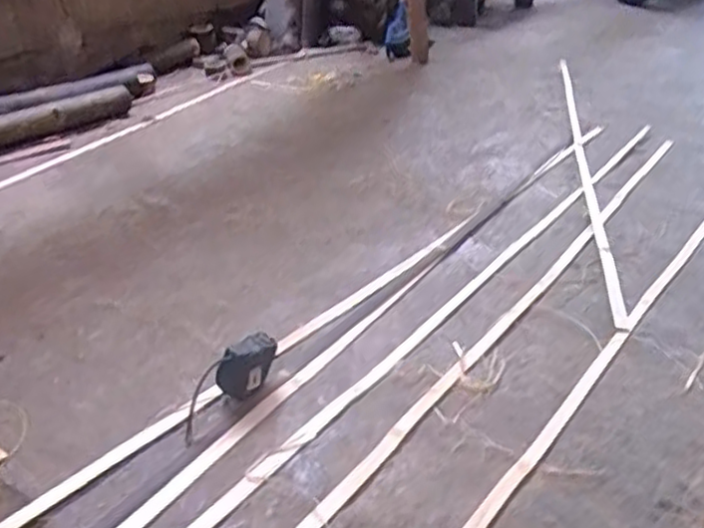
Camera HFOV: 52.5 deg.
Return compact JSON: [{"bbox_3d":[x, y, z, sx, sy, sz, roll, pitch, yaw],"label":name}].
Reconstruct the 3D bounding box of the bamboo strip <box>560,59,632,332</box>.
[{"bbox_3d":[0.561,-0.282,1.753,0.032,0.017,1.504,4,30,10],"label":"bamboo strip"}]

